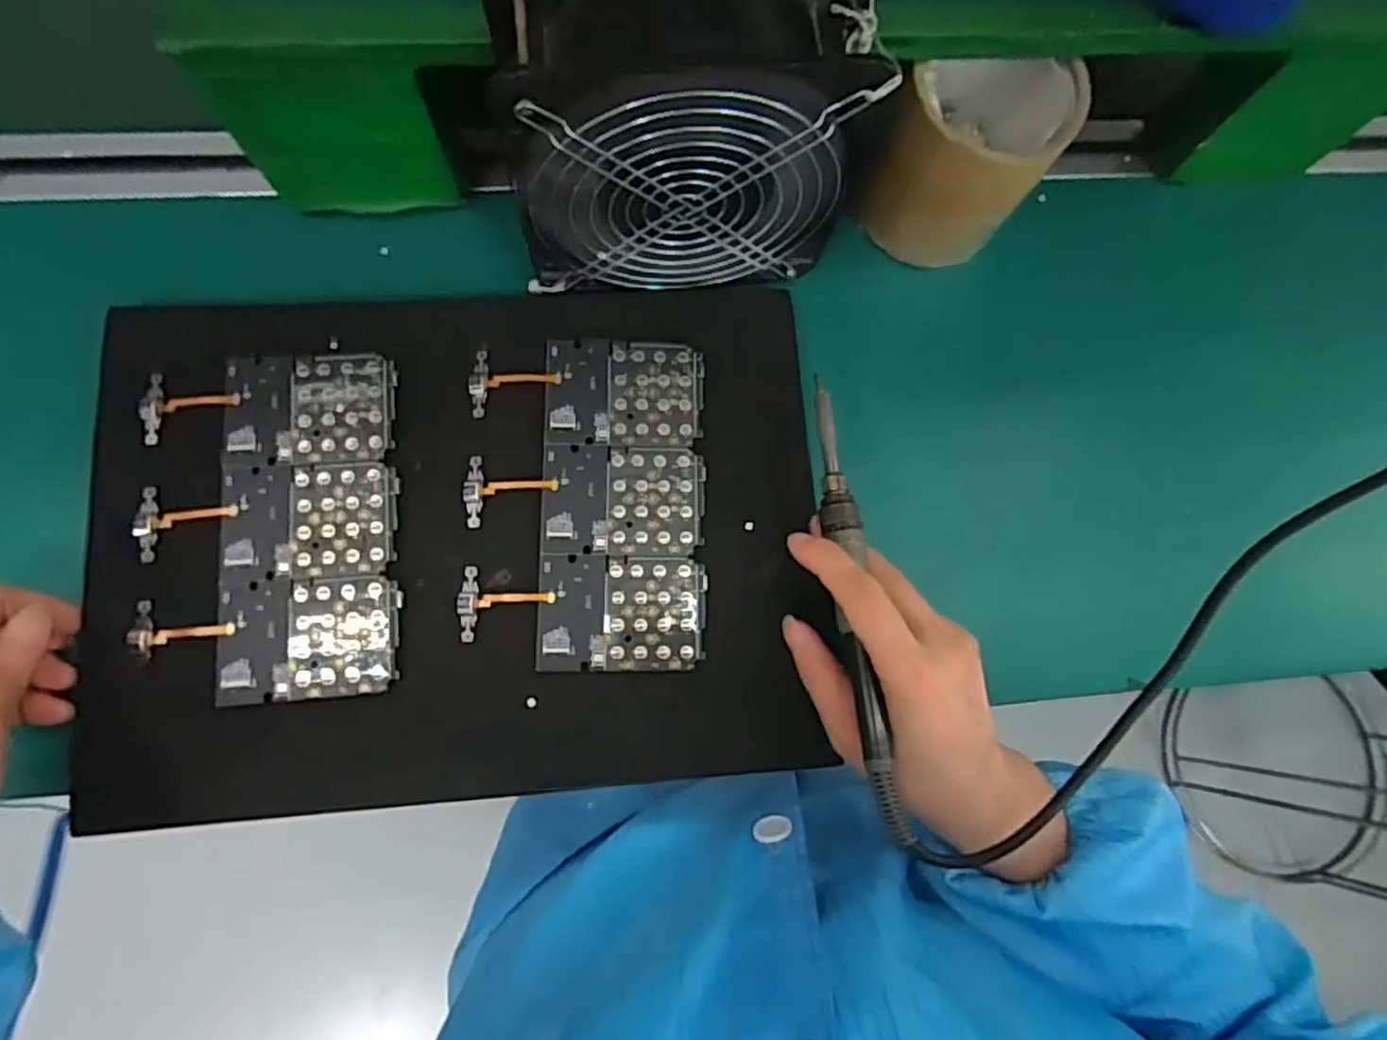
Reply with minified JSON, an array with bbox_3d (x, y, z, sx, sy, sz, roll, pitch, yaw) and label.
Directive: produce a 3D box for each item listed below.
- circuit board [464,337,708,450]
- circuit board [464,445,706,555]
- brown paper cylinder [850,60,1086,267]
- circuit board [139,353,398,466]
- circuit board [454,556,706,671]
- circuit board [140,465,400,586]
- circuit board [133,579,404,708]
[{"bbox_3d":[-0.053,-0.066,0.351,0.115,0.004,0.055,1,82,-4],"label":"circuit board"},{"bbox_3d":[-0.053,-0.010,0.342,0.115,0.004,0.054,1,82,-4],"label":"circuit board"},{"bbox_3d":[0.147,-0.191,0.364,0.085,0.086,0.067,-44,86,-10],"label":"brown paper cylinder"},{"bbox_3d":[-0.206,-0.054,0.336,0.115,0.004,0.055,-3,82,-5],"label":"circuit board"},{"bbox_3d":[-0.053,0.045,0.333,0.114,0.004,0.054,1,82,-4],"label":"circuit board"},{"bbox_3d":[-0.202,0.001,0.327,0.114,0.004,0.056,-1,82,-5],"label":"circuit board"},{"bbox_3d":[-0.197,0.056,0.318,0.115,0.004,0.055,-2,82,-5],"label":"circuit board"}]

